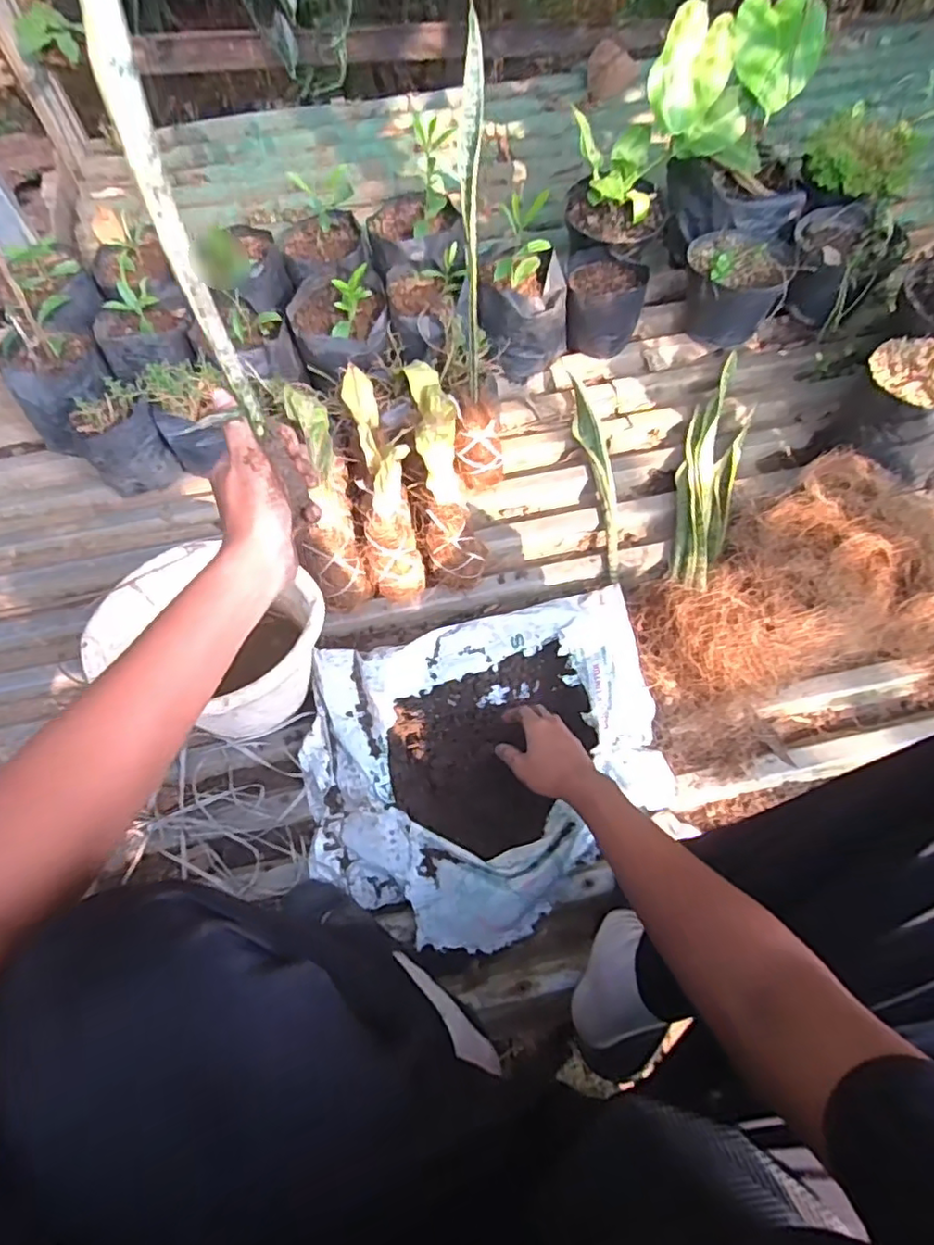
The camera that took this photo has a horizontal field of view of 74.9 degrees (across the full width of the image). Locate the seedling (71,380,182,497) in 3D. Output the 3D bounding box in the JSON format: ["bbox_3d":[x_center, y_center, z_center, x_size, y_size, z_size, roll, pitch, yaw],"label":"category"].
[{"bbox_3d":[-0.519,-0.272,0.929,0.118,0.131,0.102,-35,72,-15],"label":"seedling"}]

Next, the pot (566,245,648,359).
[{"bbox_3d":[0.228,-0.540,1.041,0.127,0.113,0.139,0,67,-1],"label":"pot"}]

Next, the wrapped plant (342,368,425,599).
[{"bbox_3d":[-0.117,-0.192,0.832,0.080,0.085,0.325,-12,92,-4],"label":"wrapped plant"}]

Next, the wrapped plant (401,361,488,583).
[{"bbox_3d":[-0.037,-0.212,0.859,0.082,0.115,0.329,-10,89,-4],"label":"wrapped plant"}]

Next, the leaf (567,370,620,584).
[{"bbox_3d":[0.206,-0.239,0.948,0.041,0.016,0.382,-6,67,-4],"label":"leaf"}]

